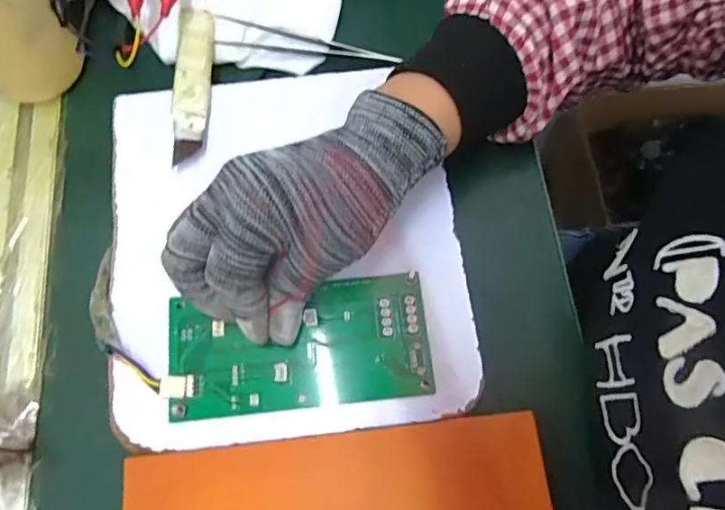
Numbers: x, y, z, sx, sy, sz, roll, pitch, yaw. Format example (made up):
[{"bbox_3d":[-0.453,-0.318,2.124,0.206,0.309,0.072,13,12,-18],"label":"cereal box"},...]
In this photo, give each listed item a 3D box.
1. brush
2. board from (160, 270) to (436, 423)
[{"bbox_3d":[-0.105,-0.108,0.335,0.024,0.005,0.111,-6,70,4],"label":"brush"},{"bbox_3d":[-0.033,0.048,0.284,0.133,0.007,0.064,-10,71,-4],"label":"board"}]

